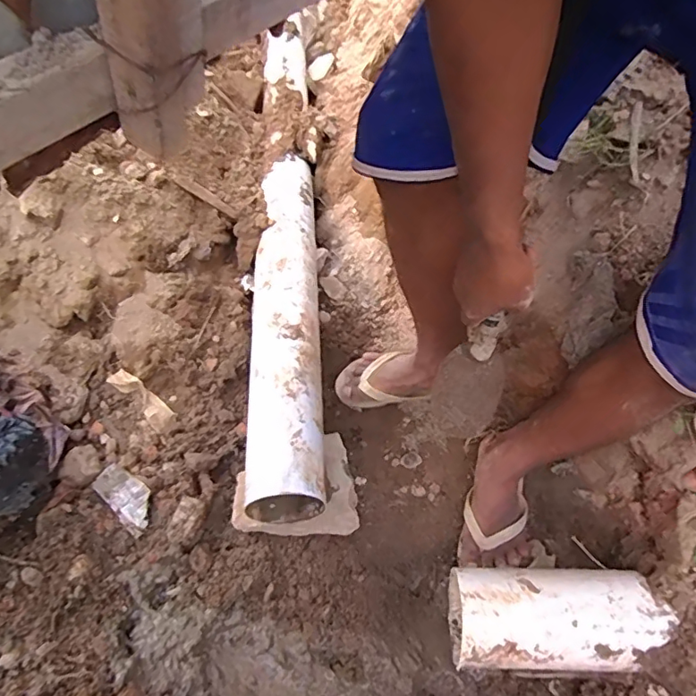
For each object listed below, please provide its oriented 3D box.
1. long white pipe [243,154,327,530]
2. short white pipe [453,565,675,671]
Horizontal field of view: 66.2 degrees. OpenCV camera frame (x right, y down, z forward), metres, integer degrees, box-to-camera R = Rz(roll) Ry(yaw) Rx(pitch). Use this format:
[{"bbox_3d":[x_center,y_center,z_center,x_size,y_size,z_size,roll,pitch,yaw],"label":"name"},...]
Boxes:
[{"bbox_3d":[-0.118,-0.078,0.989,0.129,0.133,0.764,-2,50,-6],"label":"long white pipe"},{"bbox_3d":[0.262,0.346,0.682,0.253,0.105,0.113,-5,50,8],"label":"short white pipe"}]

